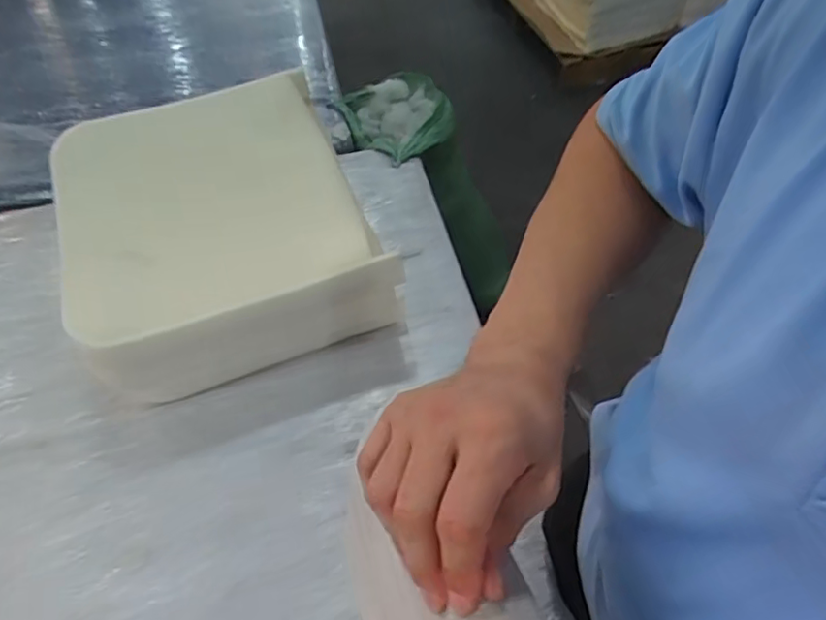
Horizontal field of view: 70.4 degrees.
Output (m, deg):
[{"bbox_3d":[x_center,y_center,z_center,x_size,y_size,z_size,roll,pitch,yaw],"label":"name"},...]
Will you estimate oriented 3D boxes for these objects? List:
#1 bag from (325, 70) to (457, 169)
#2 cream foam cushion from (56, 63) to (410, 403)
[{"bbox_3d":[-0.026,-0.407,1.233,0.221,0.099,0.233,-20,55,-12],"label":"bag"},{"bbox_3d":[-0.278,-0.141,0.936,0.416,0.220,0.501,-17,55,-10],"label":"cream foam cushion"}]

